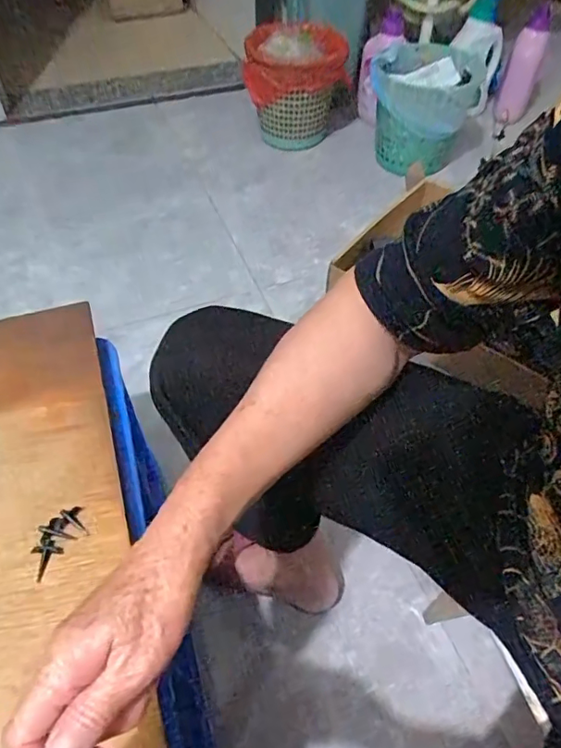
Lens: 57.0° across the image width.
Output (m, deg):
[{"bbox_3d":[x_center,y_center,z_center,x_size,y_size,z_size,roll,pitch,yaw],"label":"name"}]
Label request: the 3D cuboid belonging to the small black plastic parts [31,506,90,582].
[{"bbox_3d":[-0.187,0.137,0.430,0.032,0.008,0.057,32,58,22],"label":"small black plastic parts"}]

